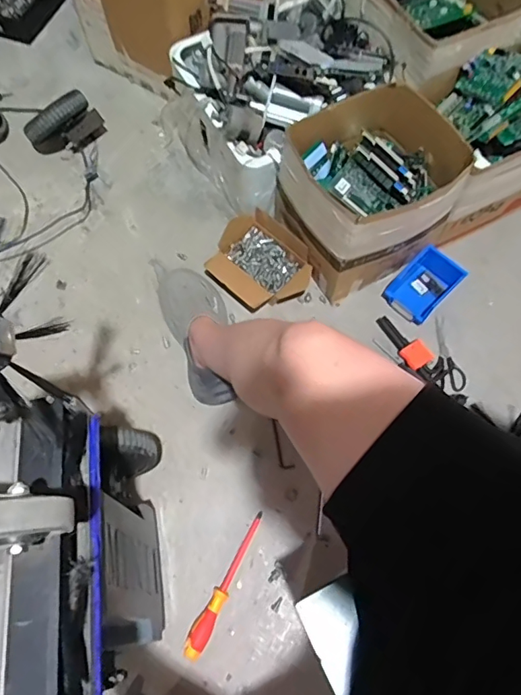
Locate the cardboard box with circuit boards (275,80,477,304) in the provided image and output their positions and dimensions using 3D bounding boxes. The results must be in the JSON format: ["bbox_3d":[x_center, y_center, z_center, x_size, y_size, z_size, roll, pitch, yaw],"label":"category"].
[{"bbox_3d":[0.211,-0.313,1.025,0.292,0.277,0.290,-30,71,-13],"label":"cardboard box with circuit boards"}]

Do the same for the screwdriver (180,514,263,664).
[{"bbox_3d":[-0.059,0.410,0.869,0.033,0.030,0.252,27,69,10],"label":"screwdriver"}]

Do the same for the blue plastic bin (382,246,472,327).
[{"bbox_3d":[0.347,-0.134,1.070,0.143,0.063,0.111,-41,74,-16],"label":"blue plastic bin"}]

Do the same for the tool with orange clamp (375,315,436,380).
[{"bbox_3d":[0.309,-0.008,1.046,0.056,0.019,0.159,-33,71,-14],"label":"tool with orange clamp"}]

